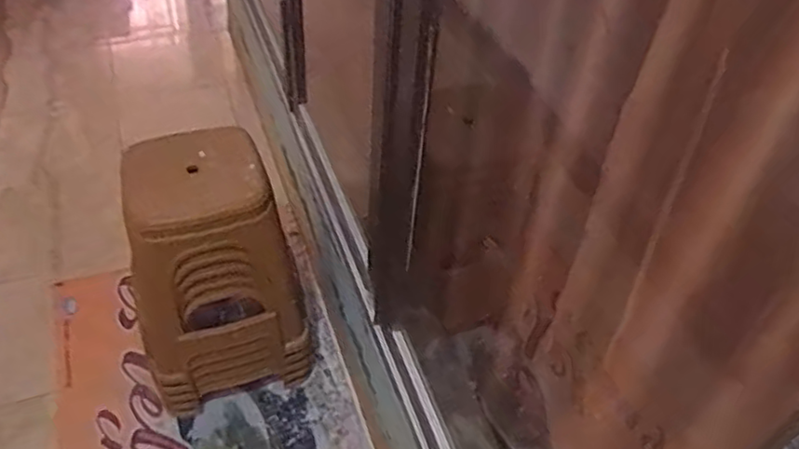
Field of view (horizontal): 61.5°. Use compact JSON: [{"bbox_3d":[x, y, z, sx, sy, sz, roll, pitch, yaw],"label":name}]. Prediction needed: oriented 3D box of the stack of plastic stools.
[{"bbox_3d":[-0.415,0.139,1.517,0.356,0.656,0.276,-18,51,-20],"label":"stack of plastic stools"}]

